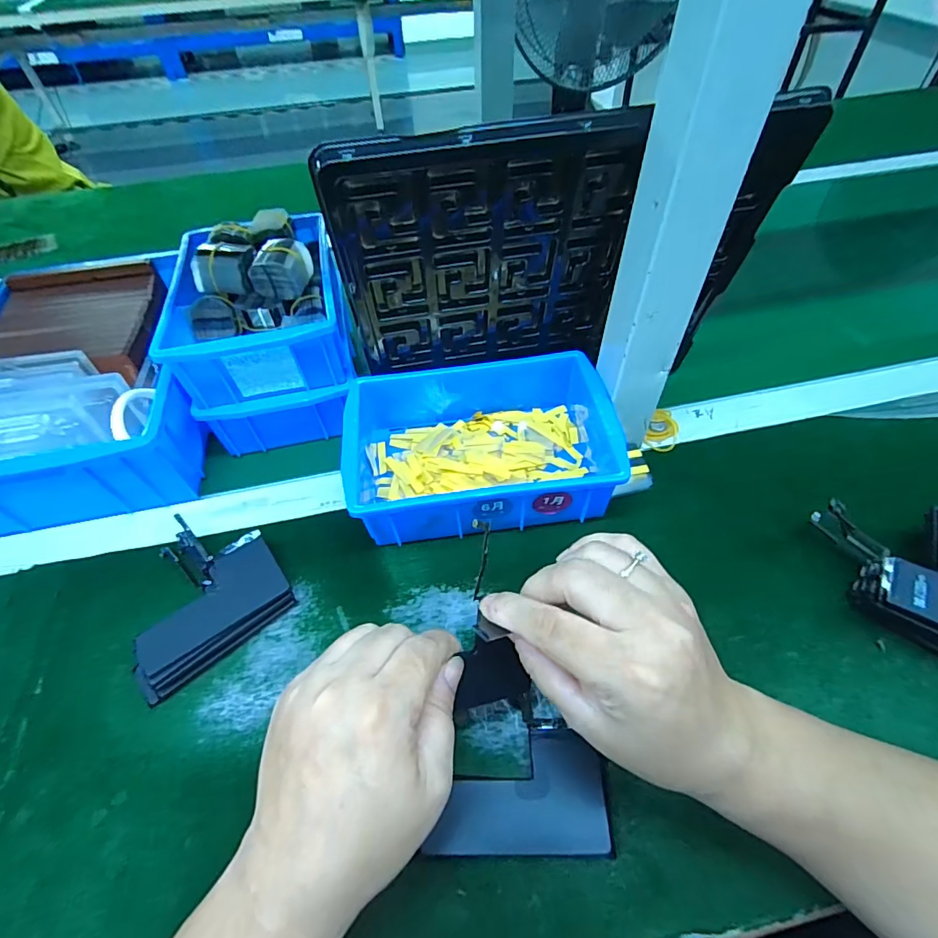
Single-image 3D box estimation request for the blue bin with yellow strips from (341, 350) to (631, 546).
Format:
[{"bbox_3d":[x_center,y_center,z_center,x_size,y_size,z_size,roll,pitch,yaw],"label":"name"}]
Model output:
[{"bbox_3d":[0.008,-0.020,0.389,0.197,0.069,0.138,-6,51,-2],"label":"blue bin with yellow strips"}]

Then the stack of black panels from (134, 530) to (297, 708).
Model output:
[{"bbox_3d":[-0.179,0.098,0.331,0.104,0.024,0.060,-37,58,-24],"label":"stack of black panels"}]

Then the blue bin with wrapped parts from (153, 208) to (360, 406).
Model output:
[{"bbox_3d":[-0.175,-0.145,0.411,0.137,0.077,0.167,-12,52,-7],"label":"blue bin with wrapped parts"}]

